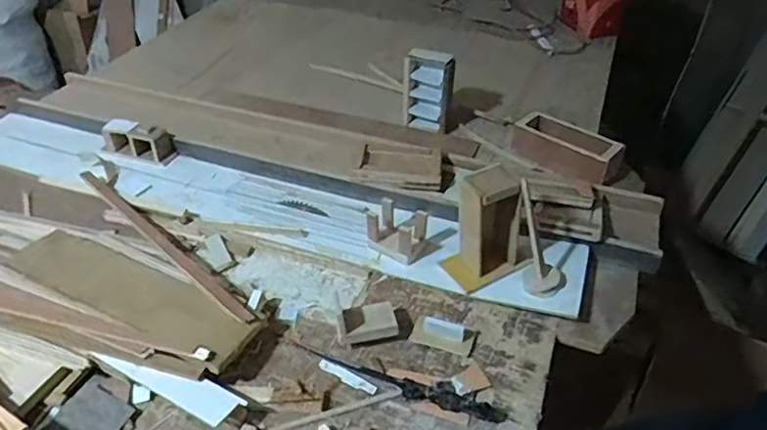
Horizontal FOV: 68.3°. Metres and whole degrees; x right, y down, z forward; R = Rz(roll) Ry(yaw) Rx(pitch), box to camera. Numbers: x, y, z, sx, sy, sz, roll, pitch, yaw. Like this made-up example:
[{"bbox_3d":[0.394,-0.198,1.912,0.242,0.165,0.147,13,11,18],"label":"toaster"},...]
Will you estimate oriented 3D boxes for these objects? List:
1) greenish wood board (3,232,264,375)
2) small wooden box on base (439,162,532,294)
[{"bbox_3d":[-0.353,0.104,0.795,0.395,0.012,0.112,18,34,21],"label":"greenish wood board"},{"bbox_3d":[0.152,0.025,0.828,0.096,0.184,0.089,-19,45,-23],"label":"small wooden box on base"}]

